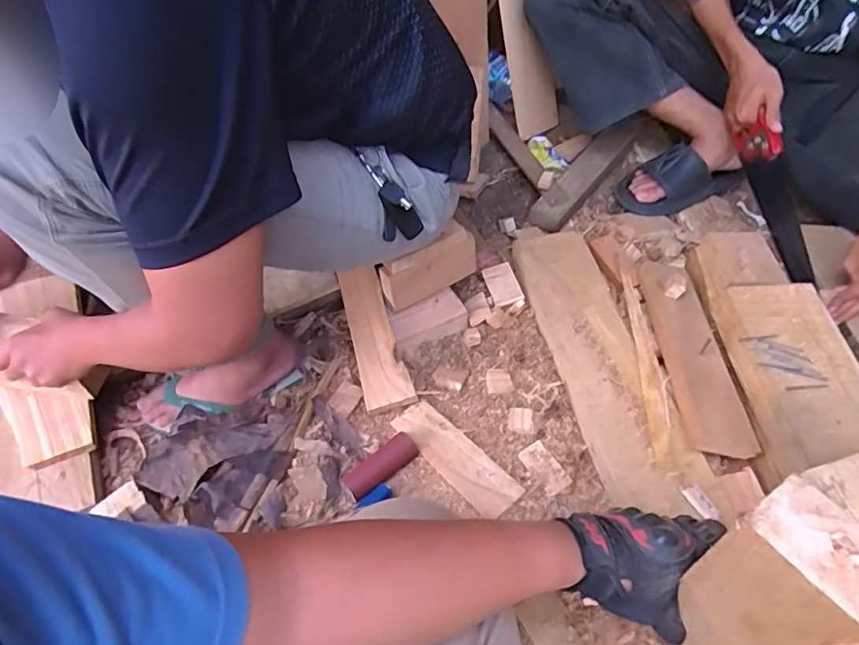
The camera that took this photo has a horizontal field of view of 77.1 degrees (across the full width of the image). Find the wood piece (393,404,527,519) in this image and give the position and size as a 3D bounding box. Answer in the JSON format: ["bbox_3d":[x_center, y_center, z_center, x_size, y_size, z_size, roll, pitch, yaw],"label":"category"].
[{"bbox_3d":[0.033,0.177,0.717,0.059,0.012,0.190,-36,58,-25],"label":"wood piece"}]

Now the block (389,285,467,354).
[{"bbox_3d":[-0.003,-0.002,0.847,0.124,0.034,0.058,-25,54,-18],"label":"block"}]

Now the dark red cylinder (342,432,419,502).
[{"bbox_3d":[-0.064,0.188,0.712,0.103,0.036,0.032,-36,57,-8],"label":"dark red cylinder"}]

